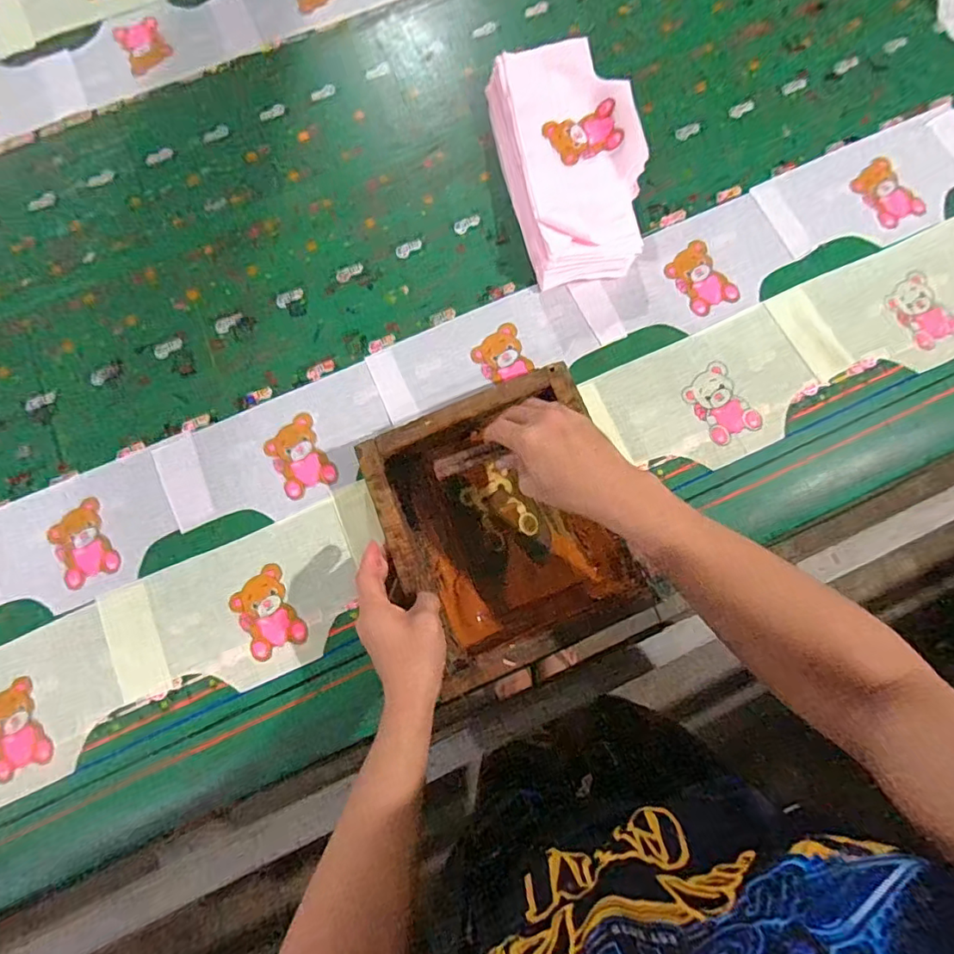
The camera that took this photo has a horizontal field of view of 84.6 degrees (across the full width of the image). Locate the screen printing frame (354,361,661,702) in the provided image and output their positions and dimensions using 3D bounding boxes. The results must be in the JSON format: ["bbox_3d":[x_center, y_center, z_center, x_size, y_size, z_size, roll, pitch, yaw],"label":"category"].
[{"bbox_3d":[0.028,0.046,0.537,0.225,0.051,0.262,-21,80,-3],"label":"screen printing frame"}]

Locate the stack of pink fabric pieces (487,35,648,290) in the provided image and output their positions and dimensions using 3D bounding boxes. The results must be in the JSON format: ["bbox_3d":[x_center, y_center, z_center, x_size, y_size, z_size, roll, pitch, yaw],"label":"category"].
[{"bbox_3d":[0.113,-0.373,0.618,0.147,0.061,0.284,-13,79,-1],"label":"stack of pink fabric pieces"}]

